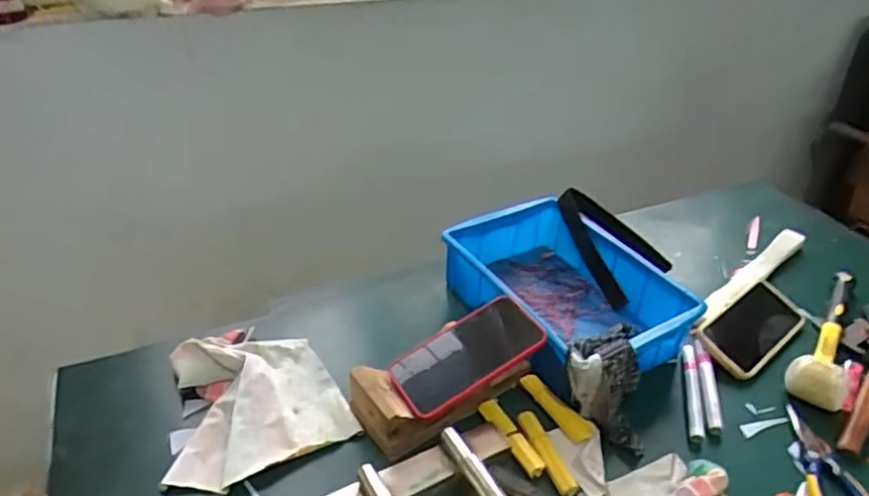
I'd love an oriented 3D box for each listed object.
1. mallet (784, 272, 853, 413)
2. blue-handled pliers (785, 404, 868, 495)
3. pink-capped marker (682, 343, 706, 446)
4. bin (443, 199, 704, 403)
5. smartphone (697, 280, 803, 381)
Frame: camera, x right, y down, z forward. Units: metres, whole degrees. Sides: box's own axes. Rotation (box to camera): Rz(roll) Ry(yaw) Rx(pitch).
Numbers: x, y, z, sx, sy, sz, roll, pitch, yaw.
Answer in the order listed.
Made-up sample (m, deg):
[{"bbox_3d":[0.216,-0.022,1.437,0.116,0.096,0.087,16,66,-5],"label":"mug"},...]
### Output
[{"bbox_3d":[0.505,0.102,0.800,0.061,0.046,0.279,23,41,27],"label":"mallet"},{"bbox_3d":[0.412,0.229,0.653,0.053,0.010,0.158,6,36,6],"label":"blue-handled pliers"},{"bbox_3d":[0.302,0.169,0.731,0.019,0.016,0.137,10,37,10],"label":"pink-capped marker"},{"bbox_3d":[0.174,0.054,0.820,0.240,0.089,0.292,-16,40,-23],"label":"bin"},{"bbox_3d":[0.418,0.100,0.816,0.184,0.012,0.080,-28,57,-32],"label":"smartphone"}]

